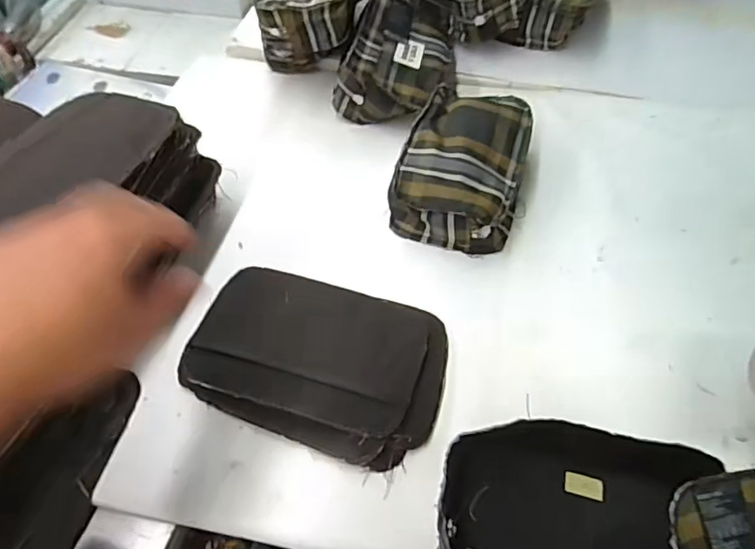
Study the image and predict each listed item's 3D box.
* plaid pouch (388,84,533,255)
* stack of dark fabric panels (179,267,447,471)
[{"bbox_3d":[0.095,-0.120,0.602,0.133,0.068,0.194,15,56,10],"label":"plaid pouch"},{"bbox_3d":[-0.054,0.076,0.482,0.225,0.035,0.150,11,55,7],"label":"stack of dark fabric panels"}]

